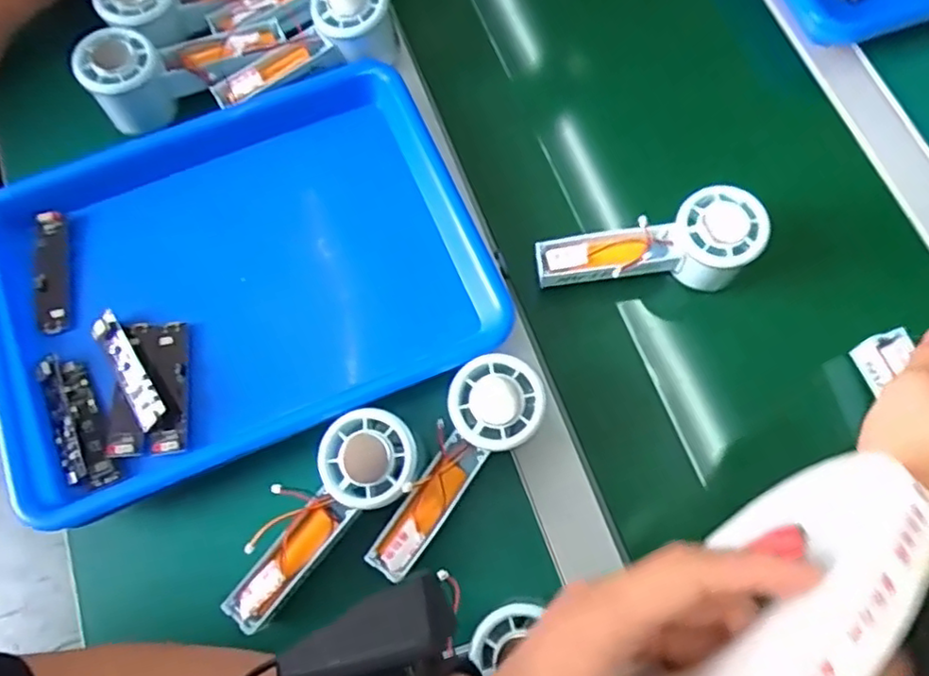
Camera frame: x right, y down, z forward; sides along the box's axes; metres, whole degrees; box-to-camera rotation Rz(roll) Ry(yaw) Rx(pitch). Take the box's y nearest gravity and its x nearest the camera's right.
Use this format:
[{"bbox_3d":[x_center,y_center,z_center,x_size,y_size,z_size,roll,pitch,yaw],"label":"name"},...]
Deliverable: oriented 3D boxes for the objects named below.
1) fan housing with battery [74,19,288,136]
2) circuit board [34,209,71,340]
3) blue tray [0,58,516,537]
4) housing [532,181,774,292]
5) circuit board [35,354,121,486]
[{"bbox_3d":[-0.212,-0.214,0.495,0.149,0.061,0.048,-24,73,-5],"label":"fan housing with battery"},{"bbox_3d":[-0.296,-0.047,0.458,0.019,0.009,0.091,-5,75,-16],"label":"circuit board"},{"bbox_3d":[-0.161,-0.040,0.456,0.333,0.049,0.247,-24,73,-5],"label":"blue tray"},{"bbox_3d":[0.126,-0.067,0.447,0.146,0.054,0.052,-2,72,2],"label":"housing"},{"bbox_3d":[-0.255,0.055,0.420,0.029,0.007,0.094,-22,73,-22],"label":"circuit board"}]

